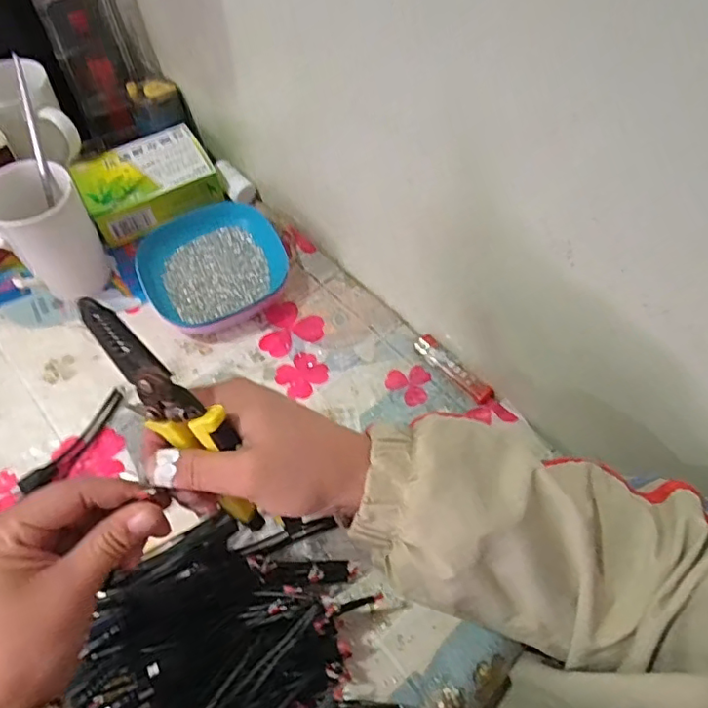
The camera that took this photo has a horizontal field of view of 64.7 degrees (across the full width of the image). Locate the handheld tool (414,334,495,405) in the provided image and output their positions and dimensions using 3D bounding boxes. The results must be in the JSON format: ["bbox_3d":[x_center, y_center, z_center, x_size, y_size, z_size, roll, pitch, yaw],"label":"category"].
[{"bbox_3d":[0.094,0.015,0.528,0.021,0.016,0.087,-38,66,-21],"label":"handheld tool"}]

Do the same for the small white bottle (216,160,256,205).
[{"bbox_3d":[-0.134,-0.195,0.633,0.030,0.030,0.047,-31,64,-18],"label":"small white bottle"}]

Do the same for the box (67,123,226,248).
[{"bbox_3d":[-0.228,-0.193,0.615,0.136,0.041,0.113,-25,62,-15],"label":"box"}]

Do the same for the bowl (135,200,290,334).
[{"bbox_3d":[-0.146,-0.093,0.574,0.139,0.043,0.129,-30,63,-17],"label":"bowl"}]

